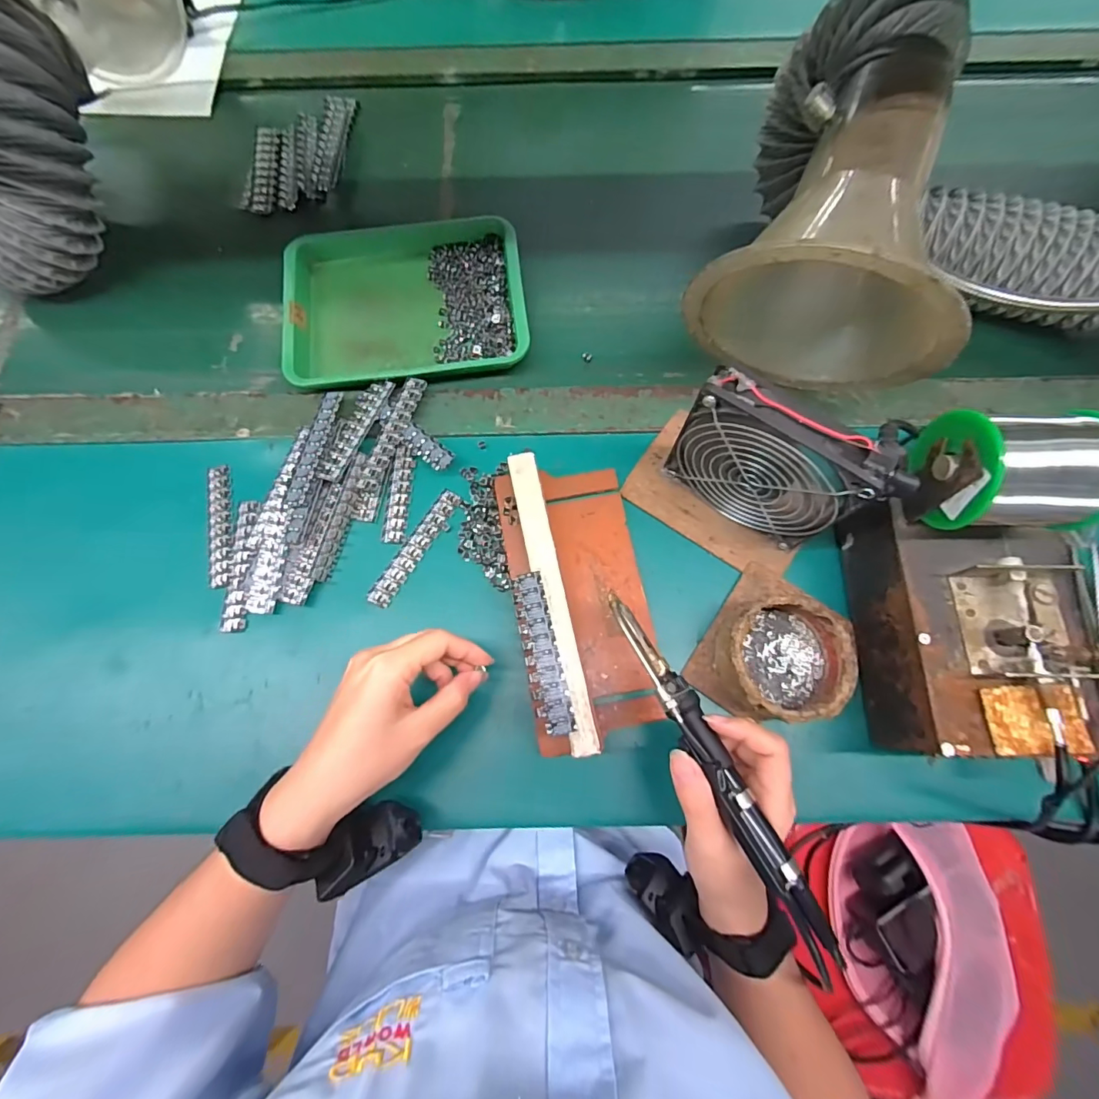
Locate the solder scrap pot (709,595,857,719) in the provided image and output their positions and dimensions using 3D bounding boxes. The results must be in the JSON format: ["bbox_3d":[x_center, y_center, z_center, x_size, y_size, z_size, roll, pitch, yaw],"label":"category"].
[{"bbox_3d":[0.165,0.076,0.345,0.088,0.041,0.084,0,72,0],"label":"solder scrap pot"}]

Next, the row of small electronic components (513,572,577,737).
[{"bbox_3d":[-0.006,0.068,0.328,0.023,0.004,0.108,-12,75,-3],"label":"row of small electronic components"}]

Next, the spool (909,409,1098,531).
[{"bbox_3d":[0.274,-0.045,0.293,0.083,0.076,0.068,1,74,1],"label":"spool"}]

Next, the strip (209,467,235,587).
[{"bbox_3d":[-0.270,-0.021,0.400,0.019,0.004,0.108,-13,72,-4],"label":"strip"}]

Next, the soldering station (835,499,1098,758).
[{"bbox_3d":[0.282,0.050,0.325,0.107,0.082,0.158,1,72,1],"label":"soldering station"}]

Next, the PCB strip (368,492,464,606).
[{"bbox_3d":[-0.109,-0.003,0.391,0.019,0.004,0.107,30,75,10],"label":"PCB strip"}]

